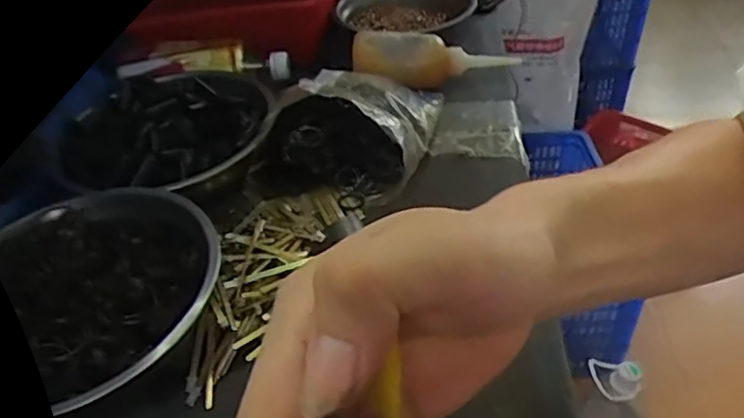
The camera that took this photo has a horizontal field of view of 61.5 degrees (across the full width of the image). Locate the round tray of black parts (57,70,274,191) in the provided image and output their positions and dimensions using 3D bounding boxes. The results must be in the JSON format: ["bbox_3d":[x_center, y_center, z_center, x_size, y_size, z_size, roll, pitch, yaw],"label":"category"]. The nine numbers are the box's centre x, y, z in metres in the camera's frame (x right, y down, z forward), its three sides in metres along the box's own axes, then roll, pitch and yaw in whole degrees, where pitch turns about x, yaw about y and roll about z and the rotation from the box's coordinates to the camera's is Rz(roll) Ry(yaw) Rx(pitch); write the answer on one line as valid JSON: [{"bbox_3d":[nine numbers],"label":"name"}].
[{"bbox_3d":[-0.174,-0.077,0.552,0.163,0.032,0.165,-3,40,2],"label":"round tray of black parts"}]

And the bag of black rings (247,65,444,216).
[{"bbox_3d":[-0.015,-0.087,0.567,0.130,0.087,0.187,8,42,15],"label":"bag of black rings"}]

